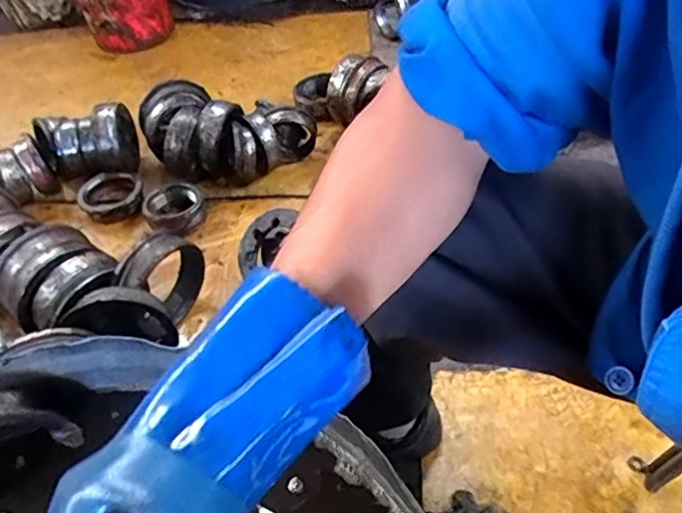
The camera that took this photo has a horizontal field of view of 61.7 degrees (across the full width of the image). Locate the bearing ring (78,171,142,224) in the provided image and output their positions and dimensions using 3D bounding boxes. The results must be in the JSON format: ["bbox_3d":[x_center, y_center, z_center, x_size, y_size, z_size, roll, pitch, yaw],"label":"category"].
[{"bbox_3d":[-0.578,-0.154,1.448,0.153,0.056,0.152,-4,45,4],"label":"bearing ring"}]

